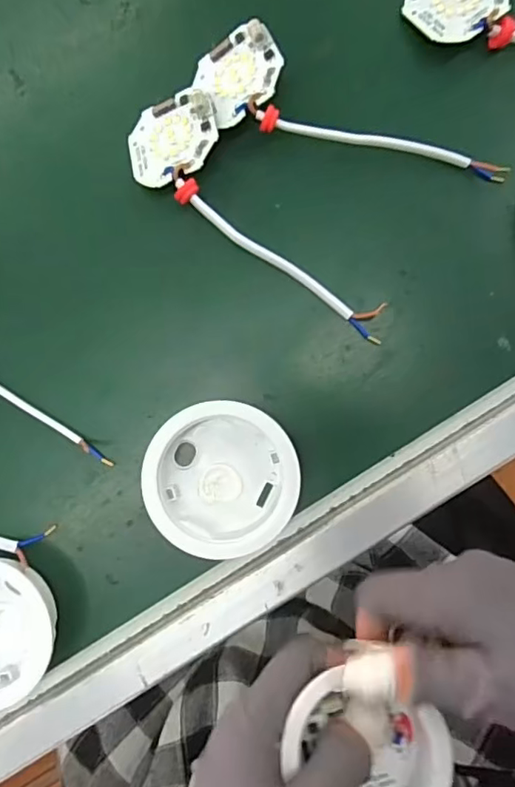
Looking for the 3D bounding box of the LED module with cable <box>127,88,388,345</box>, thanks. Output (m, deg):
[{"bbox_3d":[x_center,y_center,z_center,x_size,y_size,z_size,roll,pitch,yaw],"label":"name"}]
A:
[{"bbox_3d":[-0.005,-0.084,0.278,0.049,0.017,0.159,-40,88,1],"label":"LED module with cable"}]

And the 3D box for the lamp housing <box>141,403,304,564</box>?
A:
[{"bbox_3d":[-0.016,0.041,0.273,0.073,0.026,0.070,0,89,2],"label":"lamp housing"}]

